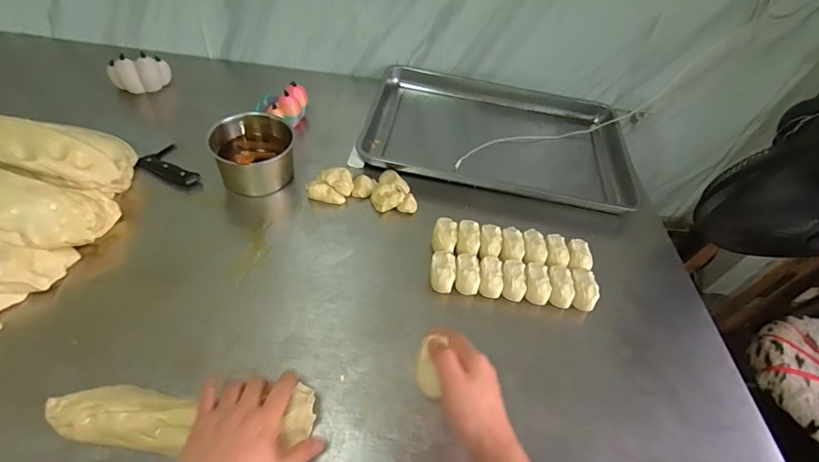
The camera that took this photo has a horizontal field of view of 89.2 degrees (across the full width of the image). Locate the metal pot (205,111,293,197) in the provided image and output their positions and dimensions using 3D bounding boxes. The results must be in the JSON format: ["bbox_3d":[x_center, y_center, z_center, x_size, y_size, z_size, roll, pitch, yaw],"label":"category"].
[{"bbox_3d":[-0.319,-0.150,0.841,0.153,0.127,0.140,31,51,21],"label":"metal pot"}]

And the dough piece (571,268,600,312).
[{"bbox_3d":[0.315,0.112,0.759,0.049,0.061,0.081,7,47,-1],"label":"dough piece"}]

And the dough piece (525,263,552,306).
[{"bbox_3d":[0.222,0.099,0.737,0.043,0.057,0.072,4,47,-3],"label":"dough piece"}]

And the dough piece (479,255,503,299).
[{"bbox_3d":[0.140,0.087,0.735,0.040,0.049,0.076,7,47,-1],"label":"dough piece"}]

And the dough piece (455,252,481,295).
[{"bbox_3d":[0.100,0.081,0.729,0.041,0.048,0.075,8,47,1],"label":"dough piece"}]

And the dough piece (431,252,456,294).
[{"bbox_3d":[0.057,0.075,0.721,0.042,0.045,0.067,9,47,1],"label":"dough piece"}]

